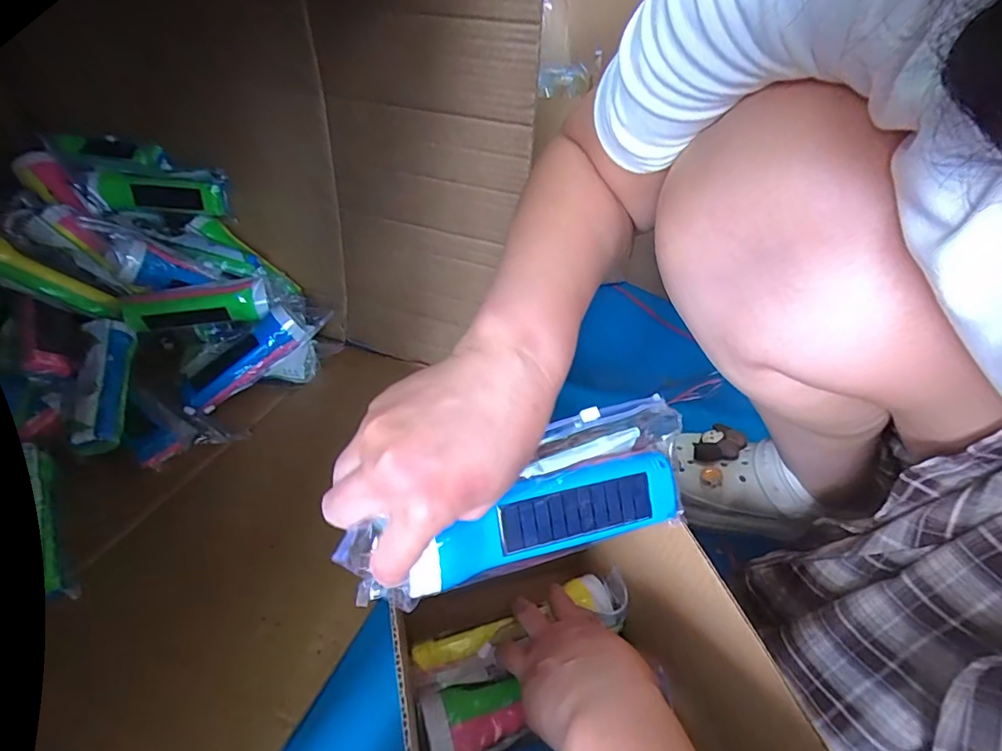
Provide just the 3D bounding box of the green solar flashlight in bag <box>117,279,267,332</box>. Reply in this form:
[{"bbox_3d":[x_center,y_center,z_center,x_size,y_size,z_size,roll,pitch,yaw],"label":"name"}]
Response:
[{"bbox_3d":[-0.374,-0.087,0.614,0.161,0.047,0.045,-5,39,-15],"label":"green solar flashlight in bag"}]

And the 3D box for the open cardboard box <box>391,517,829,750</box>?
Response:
[{"bbox_3d":[0.042,0.207,0.276,0.175,0.156,0.199,-6,39,-16],"label":"open cardboard box"}]

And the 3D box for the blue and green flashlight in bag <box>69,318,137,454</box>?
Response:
[{"bbox_3d":[-0.434,0.008,0.538,0.043,0.032,0.163,-7,59,-17],"label":"blue and green flashlight in bag"}]

